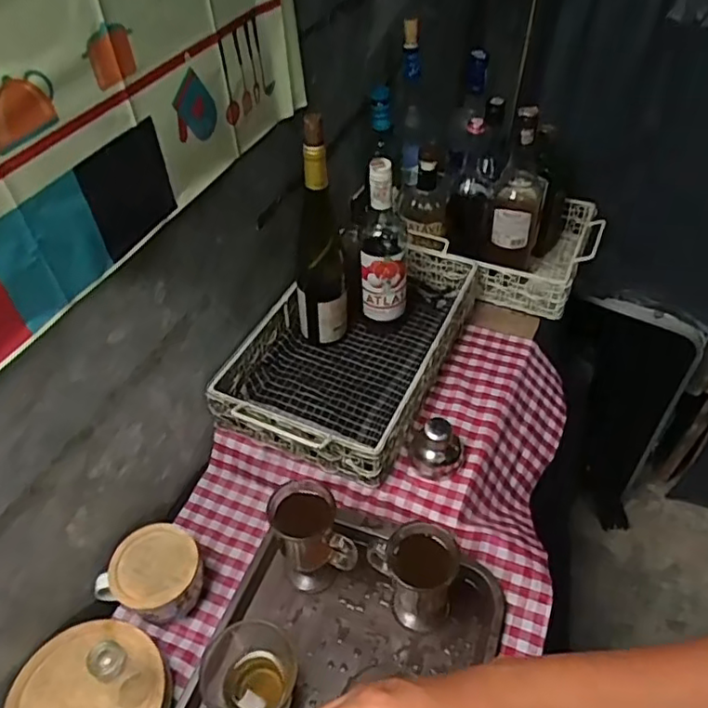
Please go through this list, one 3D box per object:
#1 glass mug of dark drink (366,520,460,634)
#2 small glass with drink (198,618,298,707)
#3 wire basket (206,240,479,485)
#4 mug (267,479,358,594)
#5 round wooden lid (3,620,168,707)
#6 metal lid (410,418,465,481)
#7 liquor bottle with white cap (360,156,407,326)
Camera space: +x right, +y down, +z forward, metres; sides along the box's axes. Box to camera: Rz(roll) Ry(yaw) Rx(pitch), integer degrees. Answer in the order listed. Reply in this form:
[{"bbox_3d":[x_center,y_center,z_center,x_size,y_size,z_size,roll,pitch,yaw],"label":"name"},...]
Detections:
[{"bbox_3d":[0.068,0.240,0.663,0.069,0.131,0.078,-26,50,-21],"label":"glass mug of dark drink"},{"bbox_3d":[-0.108,0.338,0.628,0.079,0.092,0.094,10,48,12],"label":"small glass with drink"},{"bbox_3d":[0.004,-0.014,0.904,0.251,0.091,0.421,19,50,19],"label":"wire basket"},{"bbox_3d":[-0.048,0.209,0.689,0.070,0.139,0.086,-20,49,-16],"label":"mug"},{"bbox_3d":[-0.274,0.352,0.615,0.152,0.022,0.143,-1,46,1],"label":"round wooden lid"},{"bbox_3d":[0.105,0.116,0.774,0.072,0.072,0.059,12,48,14],"label":"metal lid"},{"bbox_3d":[0.045,-0.155,0.887,0.064,0.281,0.078,2,46,5],"label":"liquor bottle with white cap"}]

